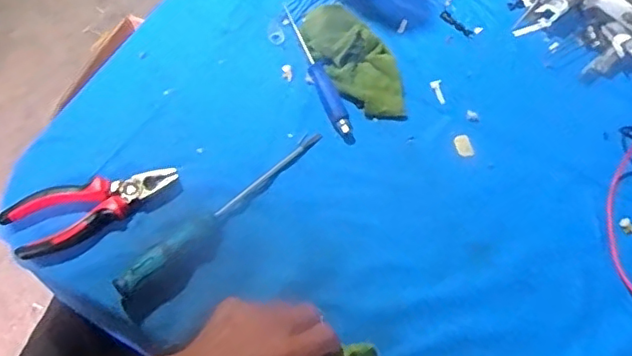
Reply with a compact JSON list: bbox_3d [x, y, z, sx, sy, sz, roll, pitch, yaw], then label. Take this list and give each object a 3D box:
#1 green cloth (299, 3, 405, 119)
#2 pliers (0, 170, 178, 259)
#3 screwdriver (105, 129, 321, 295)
[{"bbox_3d":[0.043,-0.136,0.652,0.069,0.031,0.159,-28,67,-16],"label":"green cloth"},{"bbox_3d":[-0.213,0.026,0.562,0.159,0.019,0.055,-21,65,-13],"label":"pliers"},{"bbox_3d":[-0.089,0.023,0.564,0.023,0.031,0.246,41,67,17],"label":"screwdriver"}]

